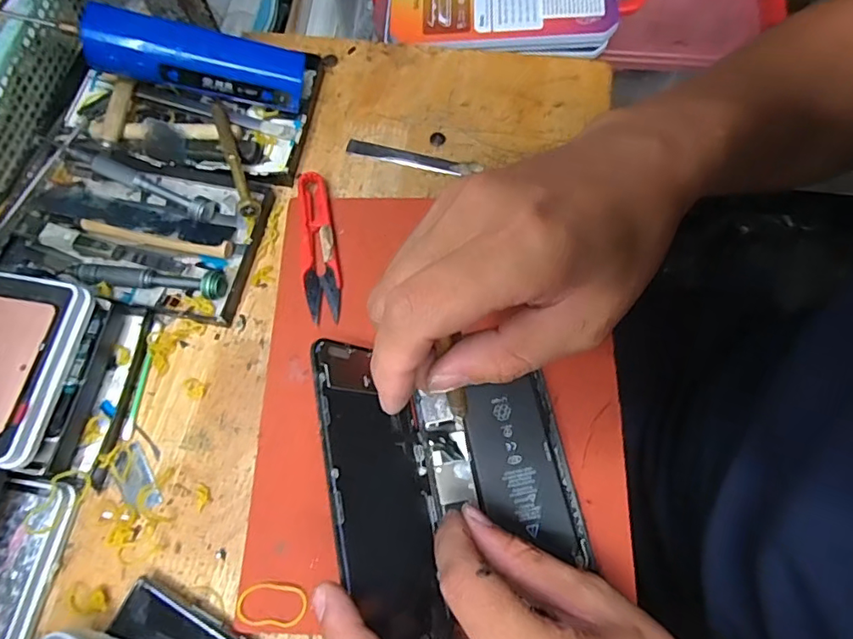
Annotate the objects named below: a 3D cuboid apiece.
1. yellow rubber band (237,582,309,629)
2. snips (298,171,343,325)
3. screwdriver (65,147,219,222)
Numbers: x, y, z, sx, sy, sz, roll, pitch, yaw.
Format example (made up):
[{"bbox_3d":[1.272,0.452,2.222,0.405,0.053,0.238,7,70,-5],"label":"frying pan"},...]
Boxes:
[{"bbox_3d":[-0.079,0.147,0.275,0.036,0.004,0.020,2,73,5],"label":"yellow rubber band"},{"bbox_3d":[-0.069,-0.048,0.341,0.022,0.011,0.099,-10,70,-2],"label":"snips"},{"bbox_3d":[-0.186,-0.090,0.351,0.102,0.018,0.015,24,73,10],"label":"screwdriver"}]

